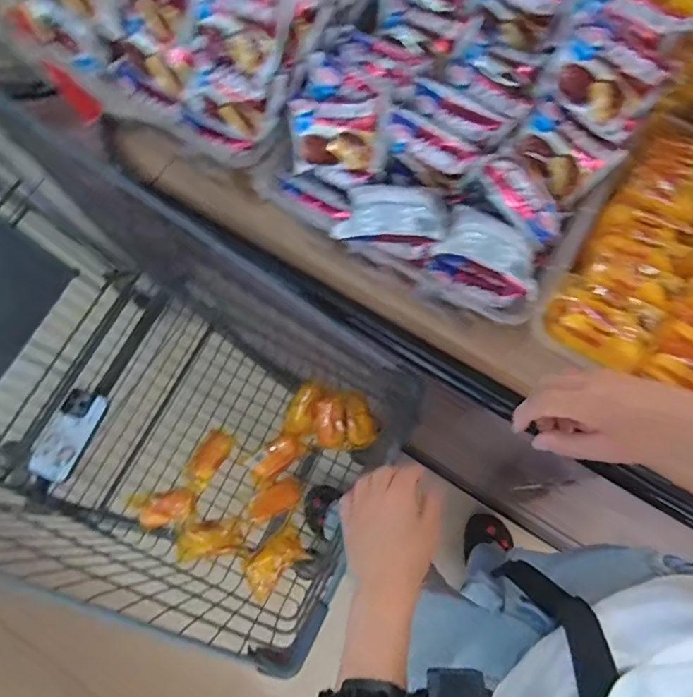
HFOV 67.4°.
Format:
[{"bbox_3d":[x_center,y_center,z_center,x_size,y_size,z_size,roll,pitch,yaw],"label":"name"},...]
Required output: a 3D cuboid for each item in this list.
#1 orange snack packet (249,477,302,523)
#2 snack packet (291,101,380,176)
[{"bbox_3d":[-0.109,0.231,0.794,0.085,0.017,0.041,-30,76,-9],"label":"orange snack packet"},{"bbox_3d":[-0.012,-0.208,0.503,0.083,0.060,0.047,7,73,1],"label":"snack packet"}]

